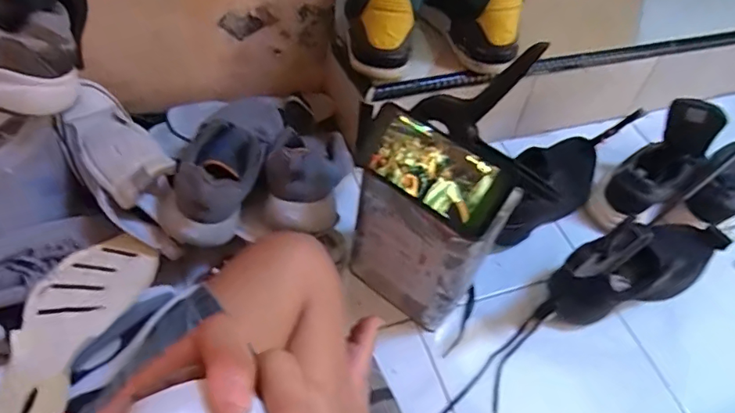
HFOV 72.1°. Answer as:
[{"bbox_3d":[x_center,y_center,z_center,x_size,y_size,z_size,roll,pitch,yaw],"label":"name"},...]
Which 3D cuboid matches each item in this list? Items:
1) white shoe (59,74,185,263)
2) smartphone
[{"bbox_3d":[-0.320,-0.055,0.660,0.102,0.076,0.254,-27,74,-24],"label":"white shoe"},{"bbox_3d":[0.070,-0.038,0.549,0.166,0.080,0.014,35,13,15],"label":"smartphone"}]

